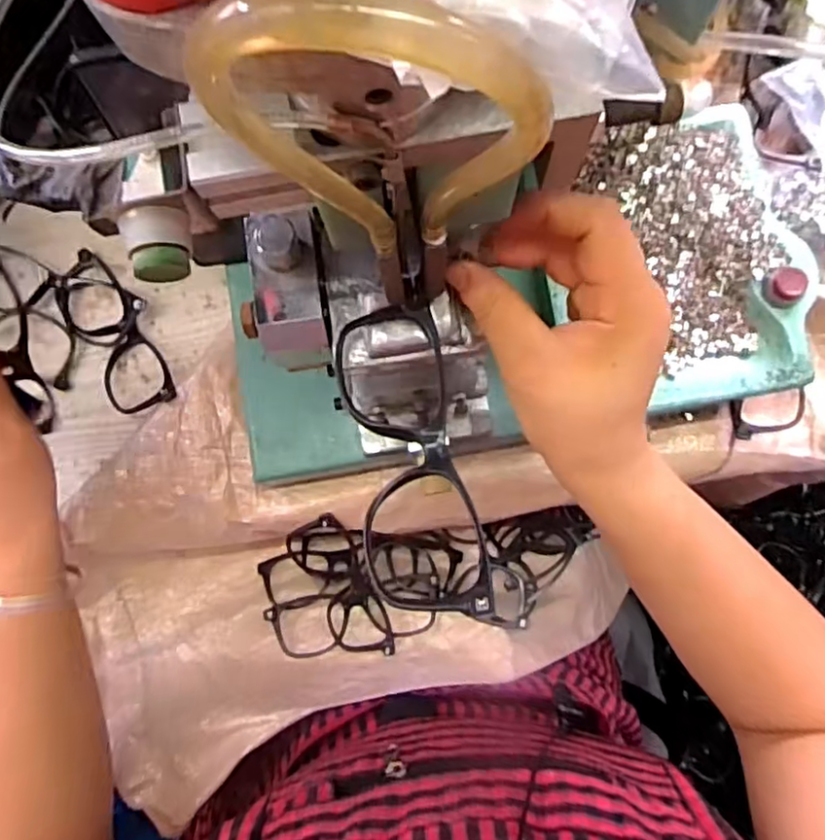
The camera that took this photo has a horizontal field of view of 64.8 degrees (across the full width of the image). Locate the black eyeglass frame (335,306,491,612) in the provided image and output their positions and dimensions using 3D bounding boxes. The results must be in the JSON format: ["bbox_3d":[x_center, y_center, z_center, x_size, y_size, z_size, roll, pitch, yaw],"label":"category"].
[{"bbox_3d":[-0.001,0.017,0.278,0.052,0.017,0.134,-15,73,1],"label":"black eyeglass frame"}]

